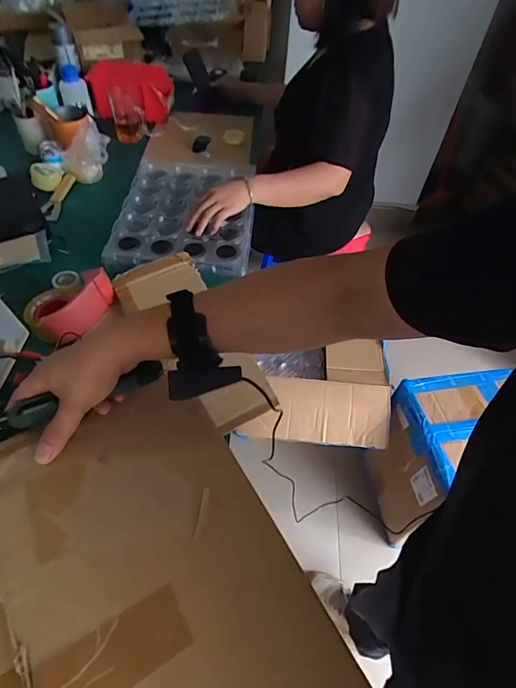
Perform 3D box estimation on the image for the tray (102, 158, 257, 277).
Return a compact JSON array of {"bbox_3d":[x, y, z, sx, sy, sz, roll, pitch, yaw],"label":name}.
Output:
[{"bbox_3d":[-0.169,-0.317,0.996,0.314,0.037,0.385,3,52,-2],"label":"tray"}]

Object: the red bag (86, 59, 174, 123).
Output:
[{"bbox_3d":[-0.383,-0.757,1.258,0.253,0.111,0.299,-7,53,-9],"label":"red bag"}]

